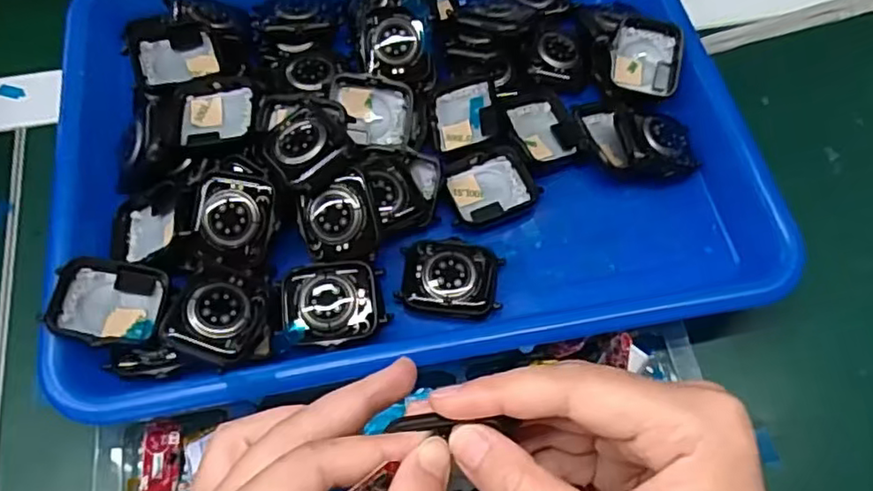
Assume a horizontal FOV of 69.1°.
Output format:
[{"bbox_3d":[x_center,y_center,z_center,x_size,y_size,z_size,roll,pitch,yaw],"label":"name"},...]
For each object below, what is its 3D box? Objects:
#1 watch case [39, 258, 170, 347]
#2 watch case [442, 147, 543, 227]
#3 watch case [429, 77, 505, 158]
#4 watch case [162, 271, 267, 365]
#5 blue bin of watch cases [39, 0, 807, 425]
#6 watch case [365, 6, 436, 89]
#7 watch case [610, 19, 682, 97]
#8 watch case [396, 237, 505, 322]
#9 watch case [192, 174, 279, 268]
[{"bbox_3d":[-0.137,0.025,0.264,0.042,0.012,0.037,14,51,-20],"label":"watch case"},{"bbox_3d":[0.026,-0.030,0.313,0.042,0.011,0.033,-17,64,-10],"label":"watch case"},{"bbox_3d":[0.014,-0.065,0.324,0.033,0.017,0.042,-5,63,-3],"label":"watch case"},{"bbox_3d":[-0.089,0.028,0.260,0.032,0.010,0.038,23,59,-9],"label":"watch case"},{"bbox_3d":[-0.017,-0.065,0.327,0.323,0.054,0.260,-10,63,-6],"label":"blue bin of watch cases"},{"bbox_3d":[-0.019,-0.104,0.333,0.035,0.010,0.044,-3,84,-1],"label":"watch case"},{"bbox_3d":[0.111,-0.100,0.338,0.035,0.011,0.039,9,86,8],"label":"watch case"},{"bbox_3d":[0.006,0.014,0.289,0.045,0.009,0.036,6,63,2],"label":"watch case"},{"bbox_3d":[-0.088,-0.011,0.278,0.034,0.009,0.038,5,90,-2],"label":"watch case"}]

